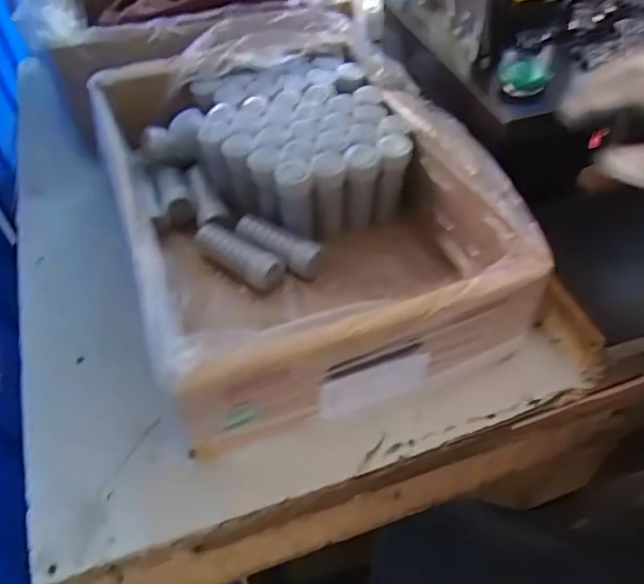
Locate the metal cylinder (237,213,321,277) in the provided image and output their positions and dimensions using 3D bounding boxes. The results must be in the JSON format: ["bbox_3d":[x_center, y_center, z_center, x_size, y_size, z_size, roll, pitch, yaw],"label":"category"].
[{"bbox_3d":[-0.039,-0.041,0.508,0.082,0.024,0.025,24,54,19],"label":"metal cylinder"}]

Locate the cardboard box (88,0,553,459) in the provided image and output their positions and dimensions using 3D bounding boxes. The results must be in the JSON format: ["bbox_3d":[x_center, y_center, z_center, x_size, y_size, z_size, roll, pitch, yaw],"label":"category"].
[{"bbox_3d":[-0.022,-0.085,0.500,0.281,0.119,0.386,-16,51,-13],"label":"cardboard box"}]

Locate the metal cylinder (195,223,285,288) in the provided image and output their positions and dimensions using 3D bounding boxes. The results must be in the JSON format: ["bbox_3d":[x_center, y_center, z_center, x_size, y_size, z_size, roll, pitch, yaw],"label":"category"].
[{"bbox_3d":[-0.072,-0.034,0.500,0.087,0.020,0.028,29,55,23],"label":"metal cylinder"}]

